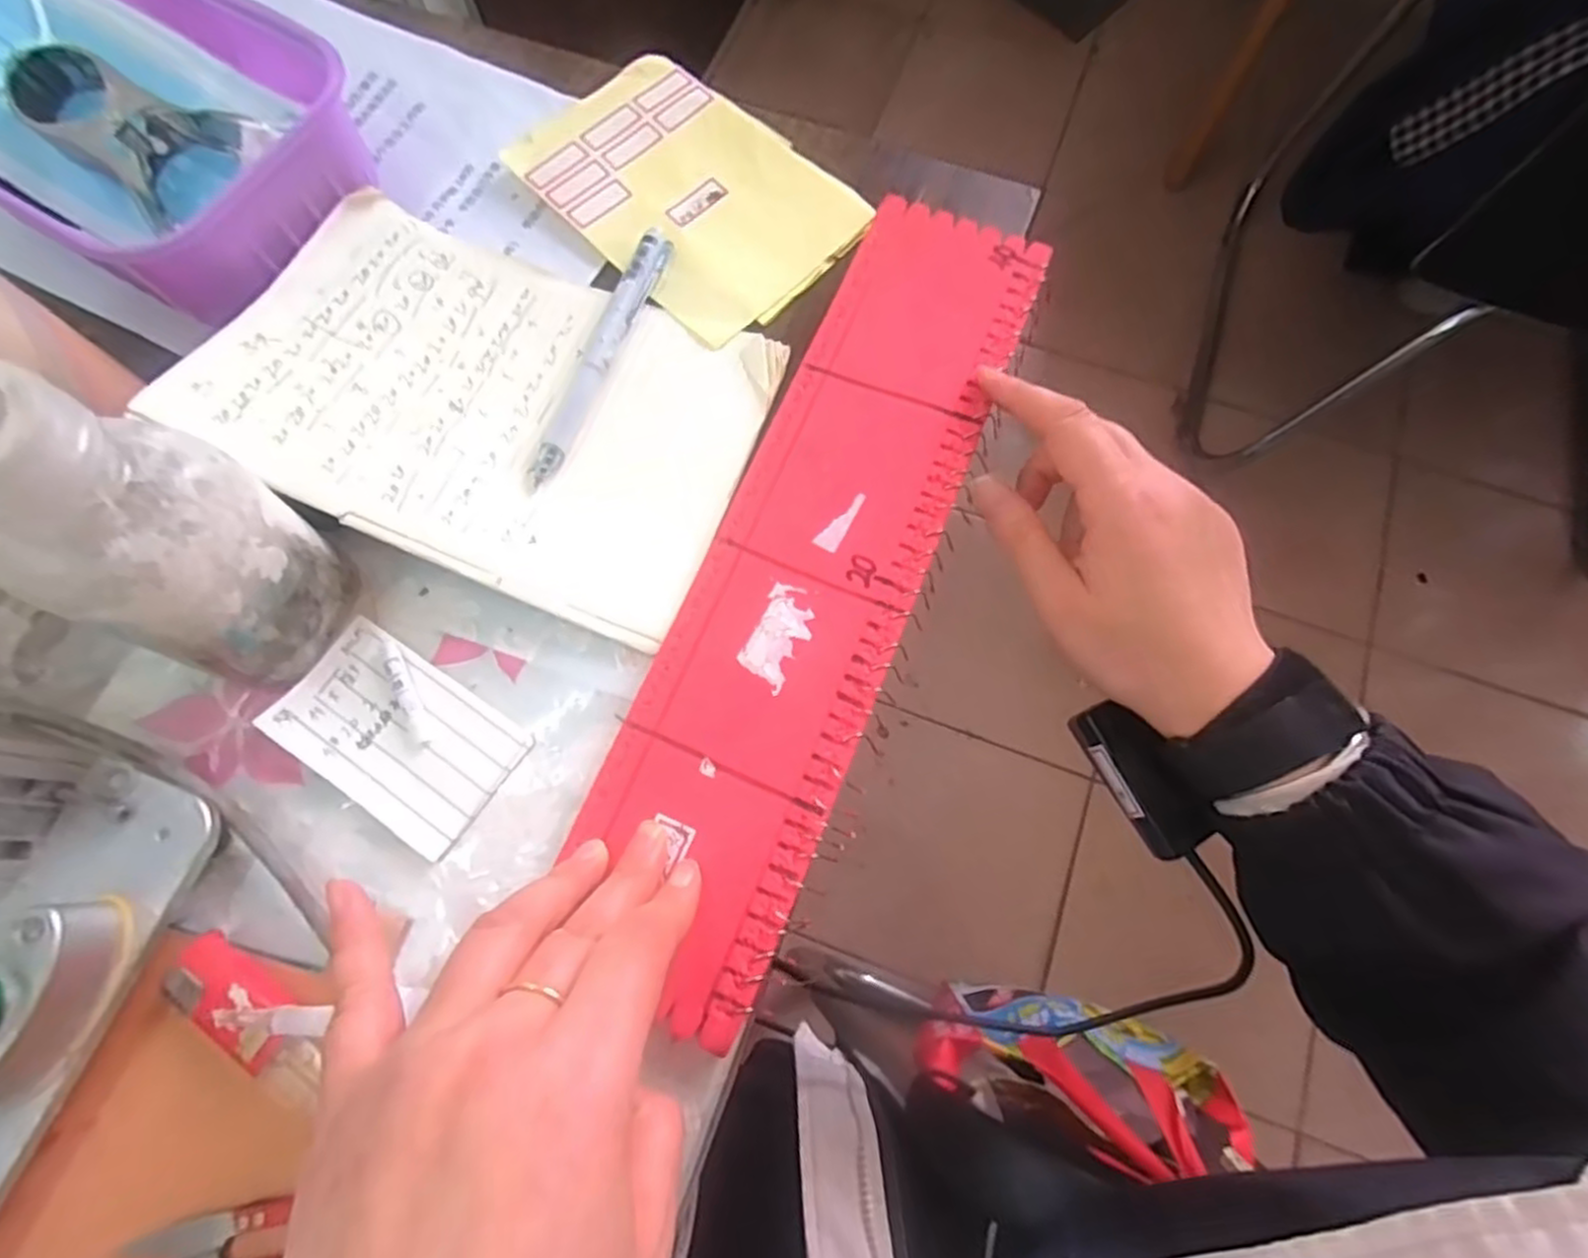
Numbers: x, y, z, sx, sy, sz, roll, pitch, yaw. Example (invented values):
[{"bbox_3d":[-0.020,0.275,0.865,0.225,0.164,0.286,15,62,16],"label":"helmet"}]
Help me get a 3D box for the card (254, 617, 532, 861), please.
[{"bbox_3d":[-0.150,0.039,0.279,0.089,0.004,0.051,33,71,9],"label":"card"}]

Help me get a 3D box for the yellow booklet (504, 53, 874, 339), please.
[{"bbox_3d":[-0.049,-0.207,0.350,0.148,0.004,0.104,42,78,9],"label":"yellow booklet"}]

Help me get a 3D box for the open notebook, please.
[{"bbox_3d":[-0.119,-0.099,0.307,0.210,0.018,0.157,22,68,-2],"label":"open notebook"}]

